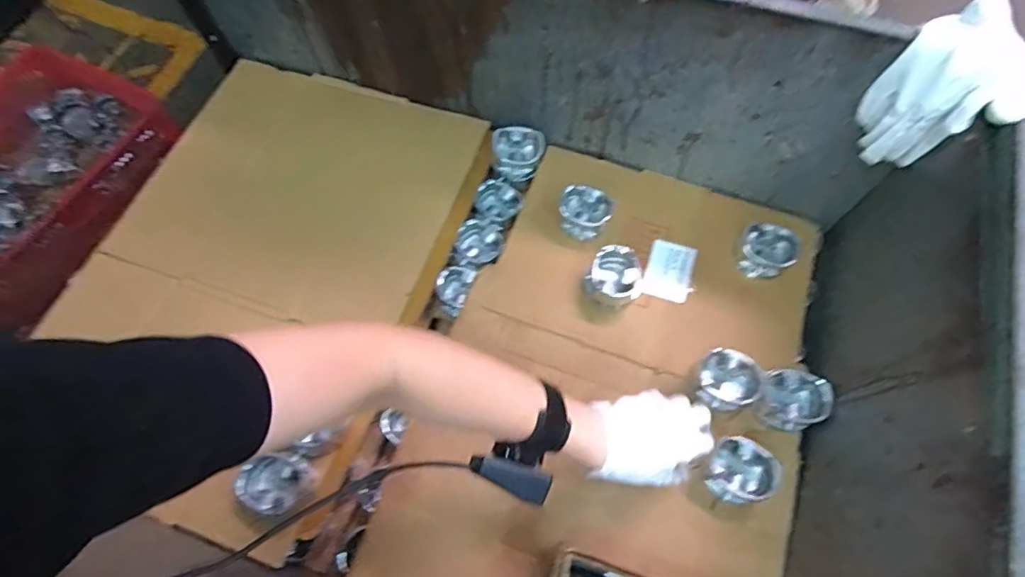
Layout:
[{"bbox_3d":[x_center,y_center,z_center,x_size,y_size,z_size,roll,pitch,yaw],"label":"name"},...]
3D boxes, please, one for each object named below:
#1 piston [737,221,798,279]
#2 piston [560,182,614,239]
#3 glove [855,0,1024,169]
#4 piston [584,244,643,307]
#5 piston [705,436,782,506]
[{"bbox_3d":[0.361,-0.054,0.736,0.069,0.046,0.067,-1,66,2],"label":"piston"},{"bbox_3d":[0.110,-0.111,0.771,0.077,0.043,0.072,-1,66,2],"label":"piston"},{"bbox_3d":[0.452,-0.206,0.544,0.114,0.137,0.102,36,72,16],"label":"glove"},{"bbox_3d":[0.143,-0.014,0.721,0.077,0.054,0.072,20,68,11],"label":"piston"},{"bbox_3d":[0.272,0.219,0.621,0.071,0.045,0.072,-1,66,2],"label":"piston"}]

